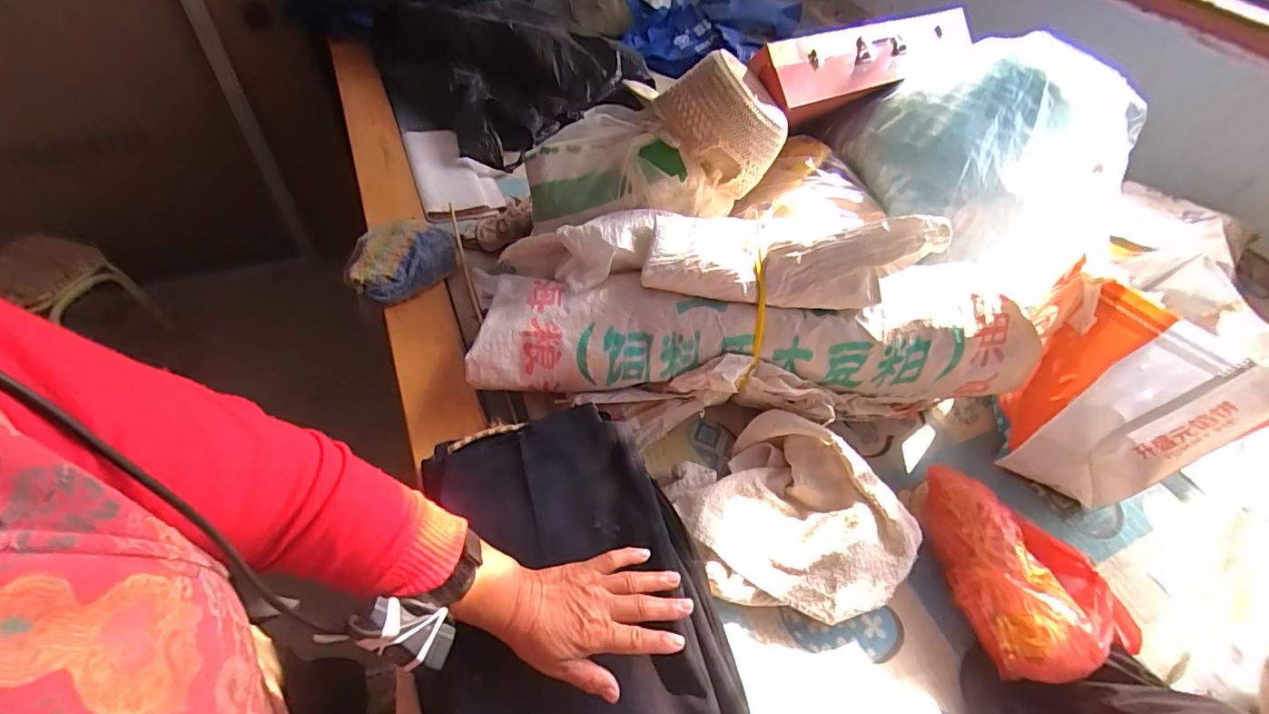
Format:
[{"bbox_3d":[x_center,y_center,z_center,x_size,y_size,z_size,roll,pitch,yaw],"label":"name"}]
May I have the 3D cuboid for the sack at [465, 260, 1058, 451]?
[{"bbox_3d":[0.145,-0.023,0.666,0.673,0.168,0.187,4,50,-3],"label":"sack"}]

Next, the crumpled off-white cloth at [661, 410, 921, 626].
[{"bbox_3d":[0.176,0.190,0.617,0.218,0.094,0.226,-24,57,-23],"label":"crumpled off-white cloth"}]

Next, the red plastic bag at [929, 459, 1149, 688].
[{"bbox_3d":[0.455,0.236,0.618,0.197,0.089,0.229,-6,52,-11],"label":"red plastic bag"}]

